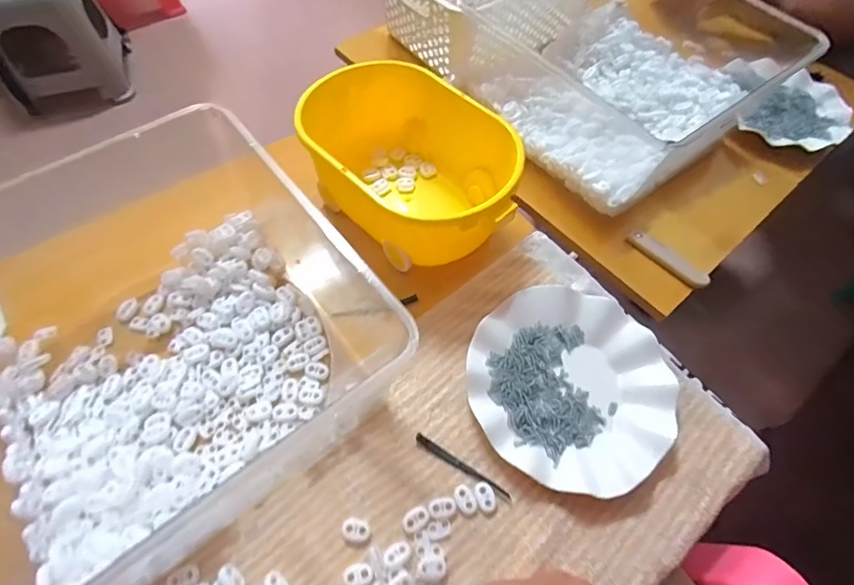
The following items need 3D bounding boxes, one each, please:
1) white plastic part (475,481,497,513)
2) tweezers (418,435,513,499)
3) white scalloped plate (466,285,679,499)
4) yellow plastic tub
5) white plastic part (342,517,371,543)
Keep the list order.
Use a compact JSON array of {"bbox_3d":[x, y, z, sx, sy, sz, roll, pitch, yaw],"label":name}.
[{"bbox_3d":[0.047,0.166,0.361,0.015,0.004,0.022,-20,64,-13],"label":"white plastic part"},{"bbox_3d":[0.029,0.147,0.374,0.090,0.004,0.008,30,64,13],"label":"tweezers"},{"bbox_3d":[0.135,0.082,0.404,0.191,0.020,0.180,1,61,-2],"label":"white scalloped plate"},{"bbox_3d":[-0.023,-0.132,0.473,0.243,0.103,0.157,41,67,18],"label":"yellow plastic tub"},{"bbox_3d":[-0.056,0.187,0.348,0.023,0.005,0.016,17,62,7],"label":"white plastic part"}]

